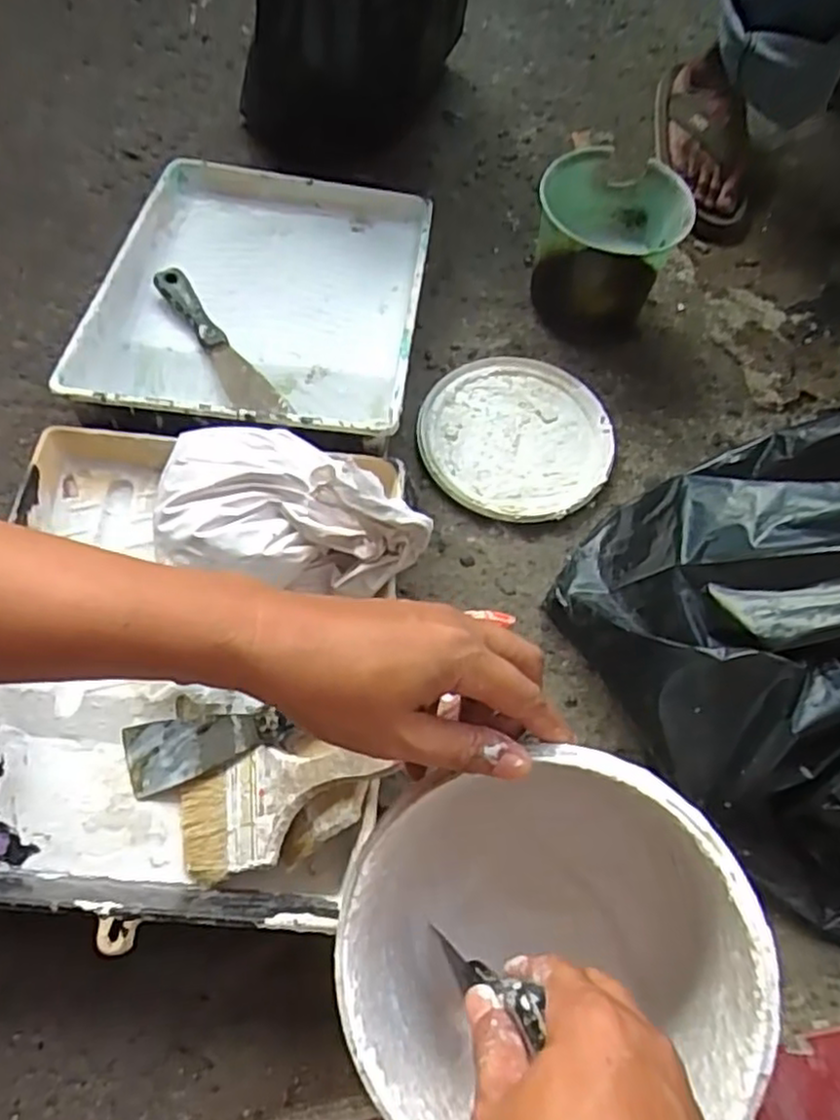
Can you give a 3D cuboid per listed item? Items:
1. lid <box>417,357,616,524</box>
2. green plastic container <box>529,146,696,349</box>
[{"bbox_3d":[0.090,-0.116,0.671,0.177,0.017,0.176,1,63,-3],"label":"lid"},{"bbox_3d":[0.175,-0.302,0.699,0.123,0.127,0.127,7,63,0],"label":"green plastic container"}]

